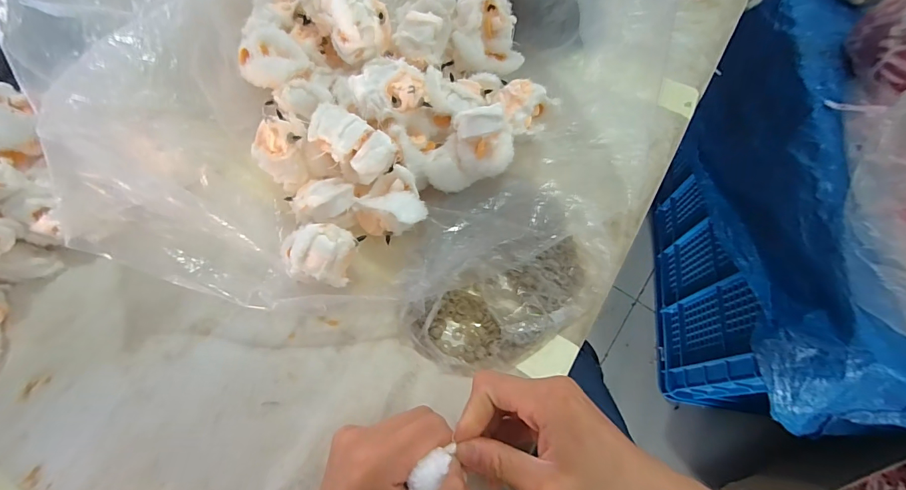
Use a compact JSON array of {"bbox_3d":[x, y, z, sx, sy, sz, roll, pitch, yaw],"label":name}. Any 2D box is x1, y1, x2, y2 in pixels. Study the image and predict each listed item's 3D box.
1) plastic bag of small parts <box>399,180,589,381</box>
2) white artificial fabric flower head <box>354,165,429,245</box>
[{"bbox_3d":[0.039,0.022,0.335,0.145,0.052,0.155,13,65,5],"label":"plastic bag of small parts"},{"bbox_3d":[-0.051,-0.032,0.341,0.053,0.034,0.052,1,67,-1],"label":"white artificial fabric flower head"}]

